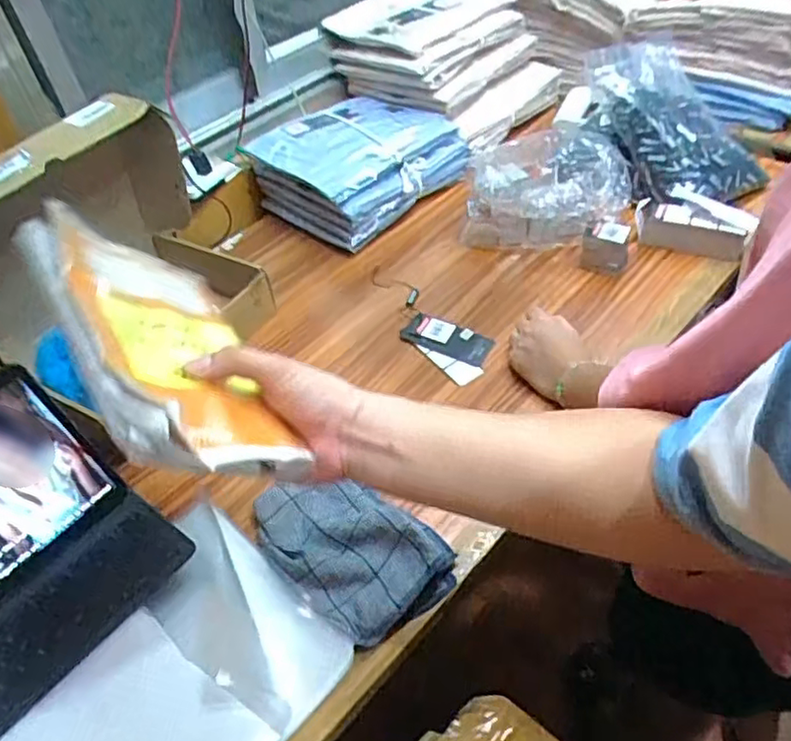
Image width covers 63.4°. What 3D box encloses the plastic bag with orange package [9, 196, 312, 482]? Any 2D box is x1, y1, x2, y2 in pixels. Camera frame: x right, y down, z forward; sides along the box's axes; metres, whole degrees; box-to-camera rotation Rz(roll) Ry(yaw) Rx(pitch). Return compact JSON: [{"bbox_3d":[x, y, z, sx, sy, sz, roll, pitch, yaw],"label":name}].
[{"bbox_3d":[-0.143,-0.021,0.416,0.024,0.137,0.208,-47,59,21],"label":"plastic bag with orange package"}]

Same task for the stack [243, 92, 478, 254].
[{"bbox_3d":[-0.059,-0.318,0.985,0.257,0.102,0.259,32,58,32],"label":"stack"}]

